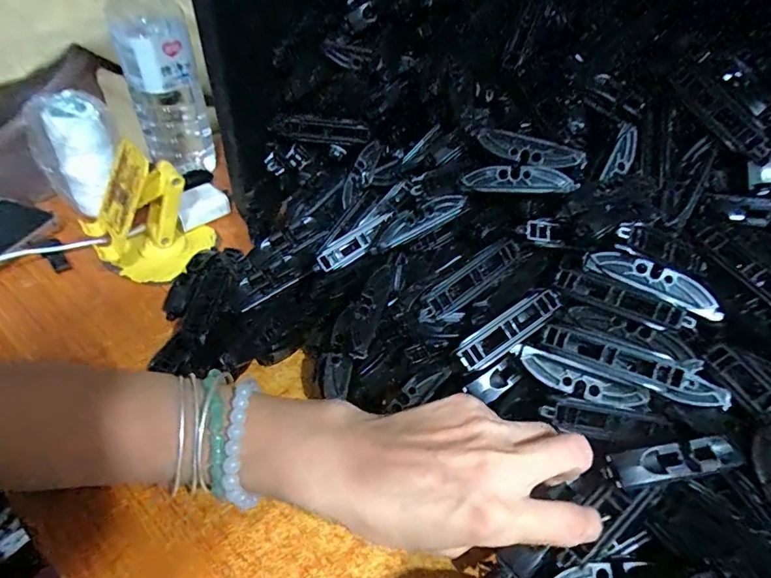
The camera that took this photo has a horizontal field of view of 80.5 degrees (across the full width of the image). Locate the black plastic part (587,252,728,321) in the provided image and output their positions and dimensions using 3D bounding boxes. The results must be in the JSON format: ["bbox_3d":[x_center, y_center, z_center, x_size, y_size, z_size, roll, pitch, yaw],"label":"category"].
[{"bbox_3d":[0.166,-0.005,0.283,0.080,0.018,0.014,25,51,22],"label":"black plastic part"}]

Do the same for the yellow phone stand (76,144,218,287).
[{"bbox_3d":[-0.204,-0.062,0.390,0.099,0.094,0.073,-20,48,-23],"label":"yellow phone stand"}]

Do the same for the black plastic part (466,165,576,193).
[{"bbox_3d":[0.094,-0.078,0.329,0.072,0.015,0.019,5,90,12],"label":"black plastic part"}]

